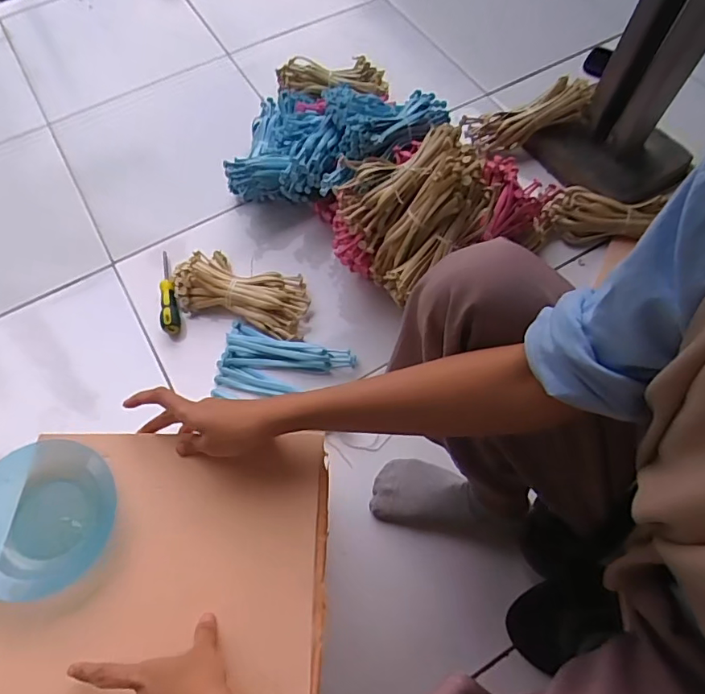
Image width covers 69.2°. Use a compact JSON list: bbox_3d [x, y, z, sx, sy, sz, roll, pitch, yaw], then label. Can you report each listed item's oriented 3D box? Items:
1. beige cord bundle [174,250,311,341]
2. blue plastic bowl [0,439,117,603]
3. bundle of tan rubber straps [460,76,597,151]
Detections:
[{"bbox_3d":[-0.177,-0.093,0.816,0.219,0.041,0.112,16,66,8],"label":"beige cord bundle"},{"bbox_3d":[-0.277,0.150,0.452,0.112,0.033,0.129,18,67,9],"label":"blue plastic bowl"},{"bbox_3d":[0.312,-0.408,0.910,0.215,0.068,0.051,-14,59,20],"label":"bundle of tan rubber straps"}]

